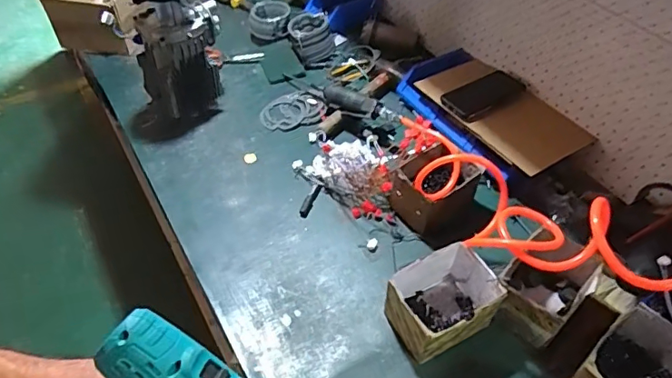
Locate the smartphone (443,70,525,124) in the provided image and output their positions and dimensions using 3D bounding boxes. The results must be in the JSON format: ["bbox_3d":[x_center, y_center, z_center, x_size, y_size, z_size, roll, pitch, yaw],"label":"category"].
[{"bbox_3d":[0.303,-0.197,1.045,0.176,0.011,0.089,-28,54,-24],"label":"smartphone"}]

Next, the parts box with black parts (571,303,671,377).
[{"bbox_3d":[0.412,0.253,0.715,0.154,0.080,0.114,-31,56,-26],"label":"parts box with black parts"}]

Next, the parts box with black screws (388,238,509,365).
[{"bbox_3d":[0.161,0.175,0.784,0.156,0.100,0.116,-19,51,-17],"label":"parts box with black screws"}]

